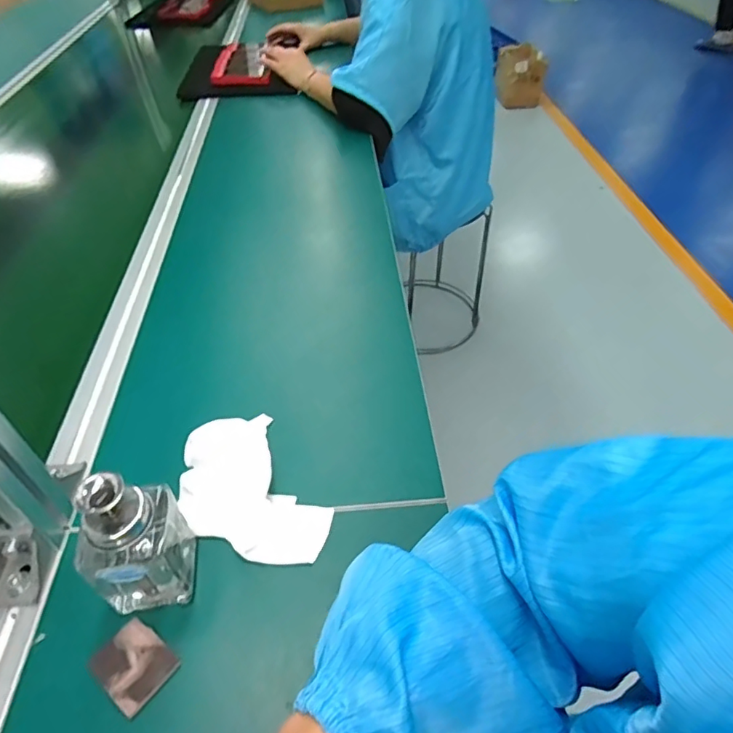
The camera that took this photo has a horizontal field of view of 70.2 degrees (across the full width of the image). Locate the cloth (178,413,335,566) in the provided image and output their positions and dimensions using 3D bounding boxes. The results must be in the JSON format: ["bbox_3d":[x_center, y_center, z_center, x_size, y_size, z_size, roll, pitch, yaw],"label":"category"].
[{"bbox_3d":[-0.096,0.099,0.417,0.093,0.040,0.145,-29,51,-25],"label":"cloth"}]

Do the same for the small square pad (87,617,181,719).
[{"bbox_3d":[-0.151,0.193,0.339,0.049,0.007,0.039,30,53,27],"label":"small square pad"}]

